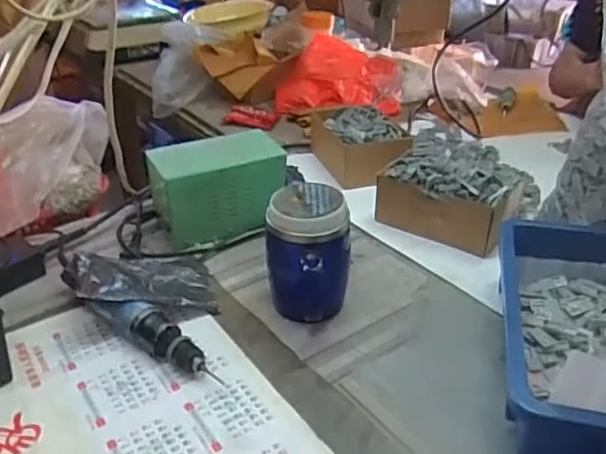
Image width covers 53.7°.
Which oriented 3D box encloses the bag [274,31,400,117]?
[{"bbox_3d":[0.076,-0.309,1.220,0.245,0.091,0.241,3,32,7],"label":"bag"}]

